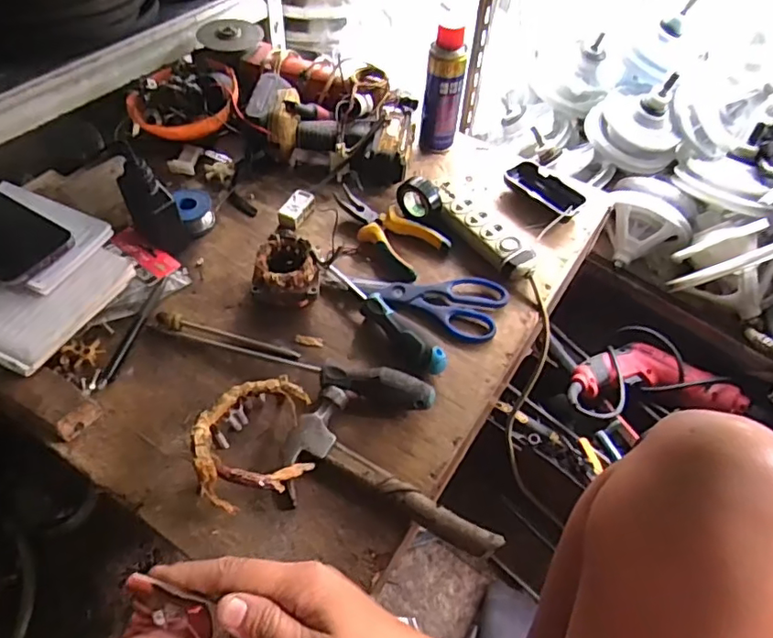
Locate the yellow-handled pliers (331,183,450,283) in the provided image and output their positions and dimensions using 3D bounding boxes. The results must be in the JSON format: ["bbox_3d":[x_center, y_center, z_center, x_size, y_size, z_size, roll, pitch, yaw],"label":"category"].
[{"bbox_3d":[-0.003,-0.115,0.687,0.154,0.016,0.077,39,60,22],"label":"yellow-handled pliers"}]

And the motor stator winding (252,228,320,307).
[{"bbox_3d":[-0.110,-0.053,0.623,0.070,0.051,0.072,2,53,-3],"label":"motor stator winding"}]

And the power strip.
[{"bbox_3d":[0.116,-0.110,0.687,0.051,0.025,0.160,-25,59,-21],"label":"power strip"}]

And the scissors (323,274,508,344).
[{"bbox_3d":[0.031,-0.038,0.641,0.205,0.019,0.085,19,55,10],"label":"scissors"}]

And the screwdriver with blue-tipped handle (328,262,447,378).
[{"bbox_3d":[-0.001,-0.003,0.601,0.026,0.036,0.172,-32,61,-24],"label":"screwdriver with blue-tipped handle"}]

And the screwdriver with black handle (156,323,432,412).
[{"bbox_3d":[-0.098,0.040,0.563,0.299,0.038,0.027,17,54,8],"label":"screwdriver with black handle"}]

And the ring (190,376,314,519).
[{"bbox_3d":[-0.115,0.110,0.497,0.098,0.060,0.105,2,53,-2],"label":"ring"}]

